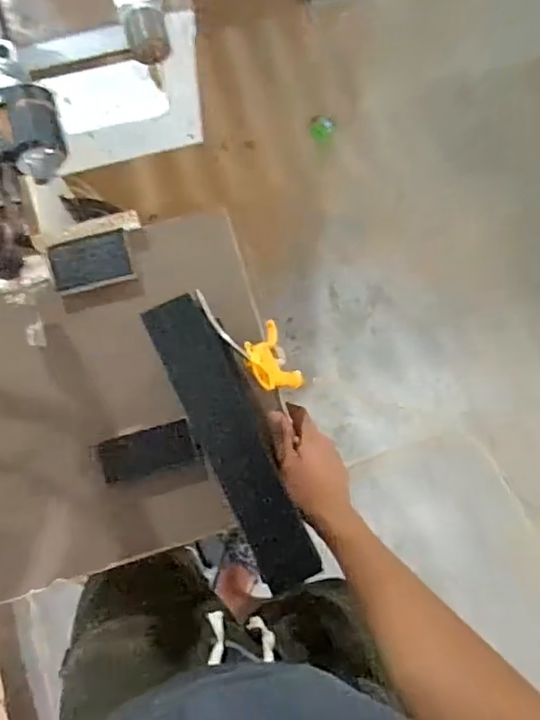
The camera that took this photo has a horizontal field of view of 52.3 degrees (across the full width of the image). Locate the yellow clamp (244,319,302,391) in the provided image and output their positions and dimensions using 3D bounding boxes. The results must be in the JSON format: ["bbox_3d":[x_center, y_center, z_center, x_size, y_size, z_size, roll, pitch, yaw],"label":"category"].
[{"bbox_3d":[0.000,0.006,0.647,0.030,0.123,0.084,-20,101,26],"label":"yellow clamp"}]

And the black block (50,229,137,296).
[{"bbox_3d":[-0.214,-0.116,0.658,0.090,0.012,0.060,-15,85,-7],"label":"black block"}]

